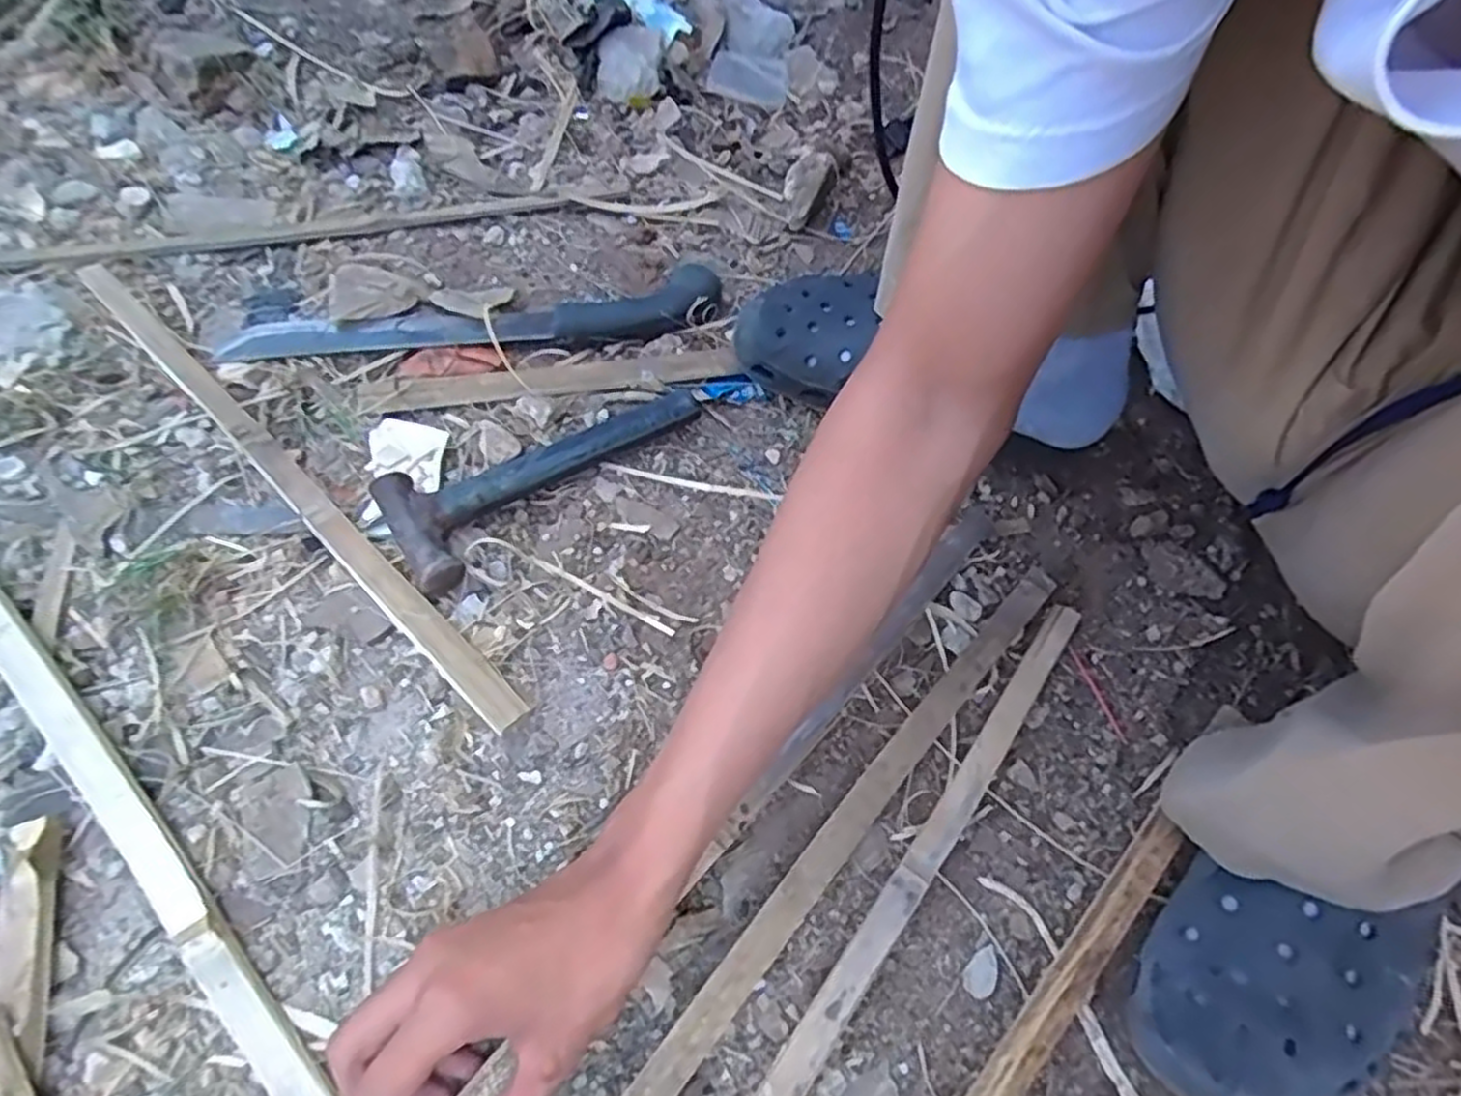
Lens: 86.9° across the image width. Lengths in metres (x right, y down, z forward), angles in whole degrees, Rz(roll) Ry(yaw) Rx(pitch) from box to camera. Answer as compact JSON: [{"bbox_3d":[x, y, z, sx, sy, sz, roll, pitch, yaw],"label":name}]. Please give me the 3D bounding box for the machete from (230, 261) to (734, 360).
[{"bbox_3d":[-0.197,-0.180,0.609,0.375,0.026,0.073,-11,61,-10],"label":"machete"}]

